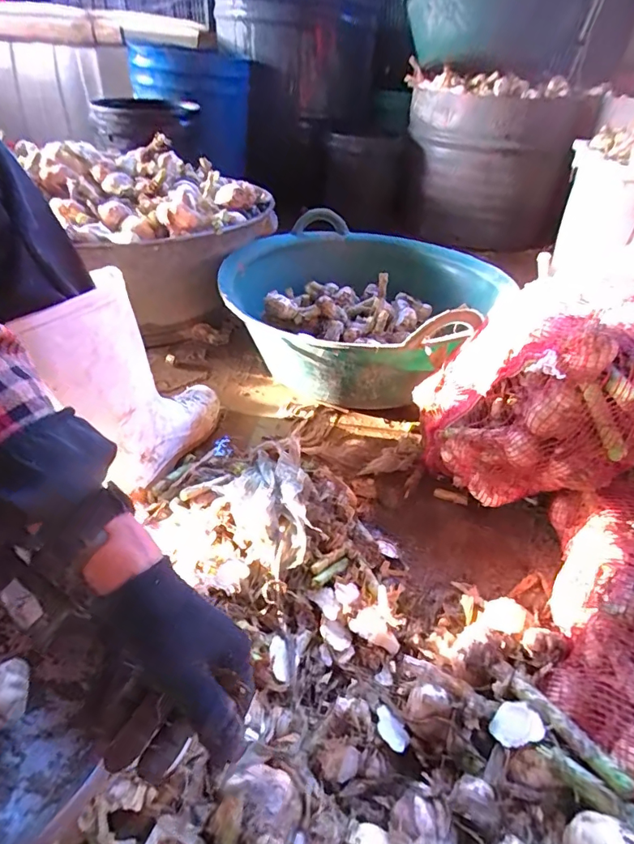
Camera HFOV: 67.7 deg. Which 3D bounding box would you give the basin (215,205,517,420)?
[{"bbox_3d":[0.086,-0.219,0.922,0.471,0.212,0.521,23,42,22],"label":"basin"}]

